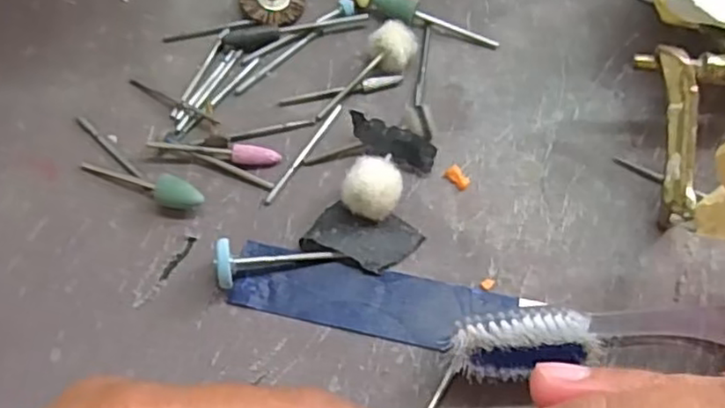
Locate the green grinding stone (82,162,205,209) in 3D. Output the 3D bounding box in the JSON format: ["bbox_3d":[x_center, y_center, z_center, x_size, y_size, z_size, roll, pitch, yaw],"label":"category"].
[{"bbox_3d":[-0.073,-0.007,0.218,0.047,0.008,0.008,14,62,25],"label":"green grinding stone"}]

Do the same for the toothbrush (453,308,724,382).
[{"bbox_3d":[0.116,0.033,0.180,0.183,0.023,0.021,-4,59,1],"label":"toothbrush"}]

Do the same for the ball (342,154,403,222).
[{"bbox_3d":[0.004,-0.005,0.208,0.016,0.014,0.017,-2,60,3],"label":"ball"}]

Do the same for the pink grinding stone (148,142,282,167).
[{"bbox_3d":[-0.049,-0.017,0.223,0.044,0.007,0.006,4,60,6],"label":"pink grinding stone"}]

